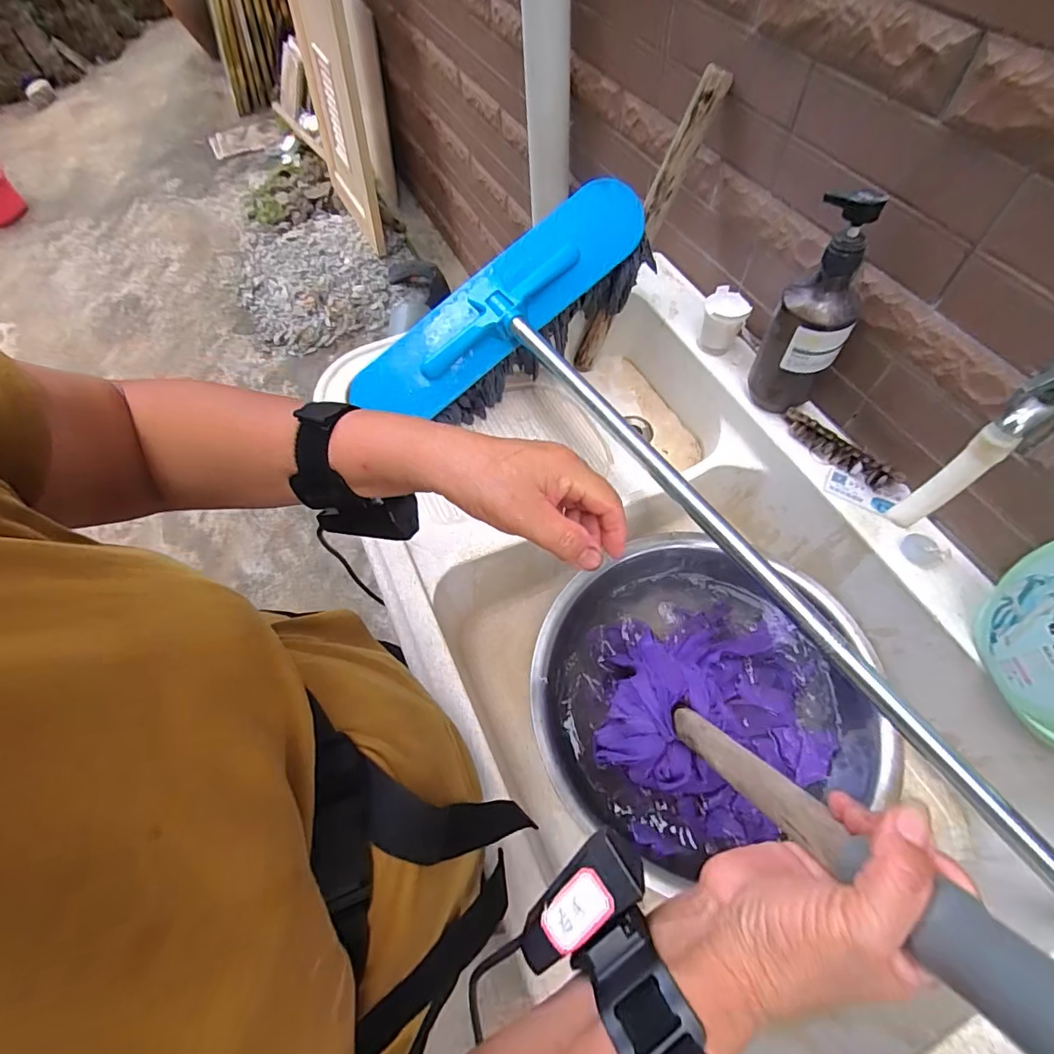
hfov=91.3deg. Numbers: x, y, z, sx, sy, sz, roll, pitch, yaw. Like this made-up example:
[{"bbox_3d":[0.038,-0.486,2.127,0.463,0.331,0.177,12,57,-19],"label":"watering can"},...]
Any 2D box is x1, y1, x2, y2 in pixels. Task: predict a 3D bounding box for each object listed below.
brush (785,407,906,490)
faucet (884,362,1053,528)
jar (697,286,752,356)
[{"bbox_3d":[0.380,-0.095,0.631,0.028,0.027,0.148,-38,66,-16],"label":"brush"},{"bbox_3d":[0.401,-0.077,0.420,0.157,0.149,0.040,-28,63,-11],"label":"faucet"},{"bbox_3d":[0.270,-0.281,0.714,0.058,0.064,0.058,-2,61,3],"label":"jar"}]

